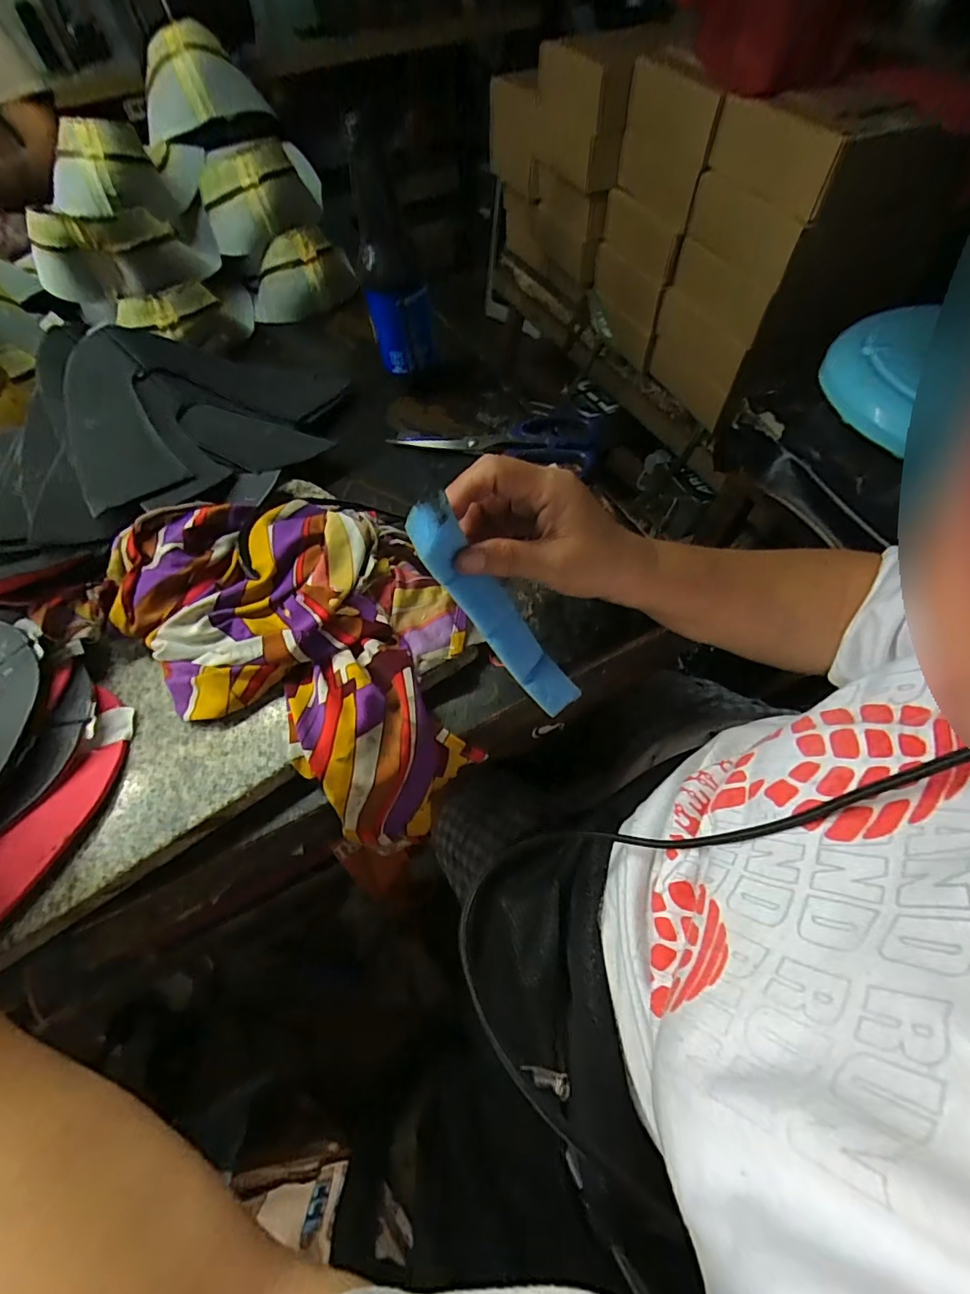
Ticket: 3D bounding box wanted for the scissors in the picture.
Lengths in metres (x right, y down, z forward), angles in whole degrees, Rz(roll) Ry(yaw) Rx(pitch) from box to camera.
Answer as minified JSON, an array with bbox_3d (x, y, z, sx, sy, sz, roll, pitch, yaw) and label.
[{"bbox_3d":[0.009,-0.193,0.449,0.181,0.021,0.050,14,61,11],"label":"scissors"}]

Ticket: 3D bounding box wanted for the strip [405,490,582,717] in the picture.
[{"bbox_3d":[0.009,-0.017,0.280,0.027,0.153,0.026,3,52,45],"label":"strip"}]

